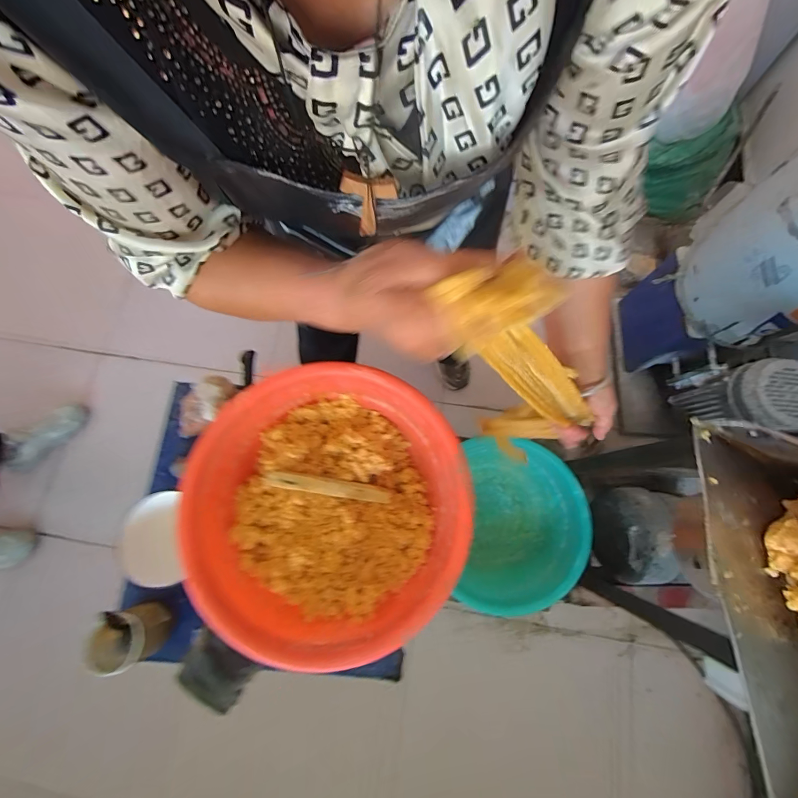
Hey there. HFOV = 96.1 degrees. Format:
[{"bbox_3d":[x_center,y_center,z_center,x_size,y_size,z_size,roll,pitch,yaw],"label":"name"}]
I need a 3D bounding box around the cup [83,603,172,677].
[{"bbox_3d":[-0.425,0.377,0.576,0.068,0.112,0.081,-44,79,-8],"label":"cup"}]

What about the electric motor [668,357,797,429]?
[{"bbox_3d":[0.832,0.012,0.881,0.157,0.250,0.158,-9,76,-1],"label":"electric motor"}]

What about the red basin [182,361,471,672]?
[{"bbox_3d":[-0.101,0.166,0.601,0.409,0.166,0.397,0,76,2],"label":"red basin"}]

